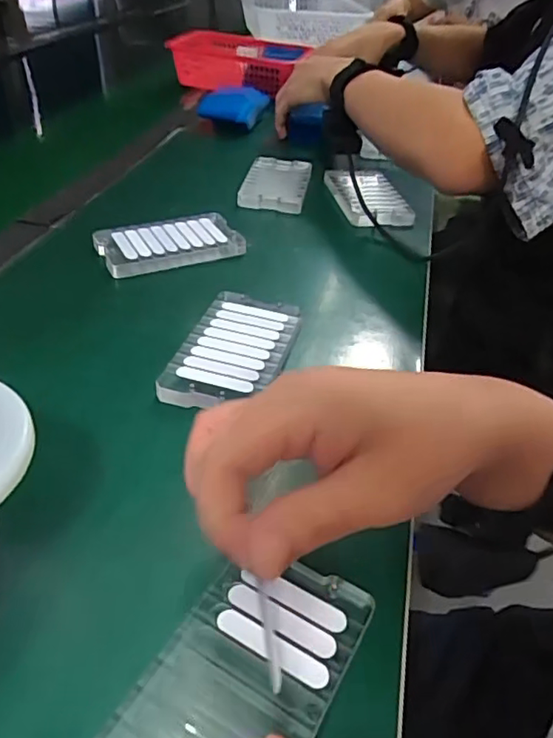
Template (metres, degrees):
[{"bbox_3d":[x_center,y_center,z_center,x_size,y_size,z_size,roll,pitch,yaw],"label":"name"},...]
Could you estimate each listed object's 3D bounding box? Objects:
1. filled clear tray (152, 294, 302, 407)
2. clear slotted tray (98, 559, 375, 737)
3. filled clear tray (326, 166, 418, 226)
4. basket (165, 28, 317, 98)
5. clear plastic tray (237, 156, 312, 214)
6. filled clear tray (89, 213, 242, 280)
[{"bbox_3d":[-0.028,-0.011,0.393,0.068,0.018,0.117,13,40,11],"label":"filled clear tray"},{"bbox_3d":[-0.014,0.126,0.226,0.066,0.015,0.119,22,43,21],"label":"clear slotted tray"},{"bbox_3d":[0.100,-0.192,0.626,0.067,0.019,0.131,-4,40,-10],"label":"filled clear tray"},{"bbox_3d":[-0.060,-0.524,0.981,0.216,0.069,0.189,11,40,8],"label":"basket"},{"bbox_3d":[0.002,-0.207,0.634,0.067,0.020,0.118,9,39,6],"label":"clear plastic tray"},{"bbox_3d":[-0.096,-0.113,0.512,0.120,0.018,0.067,-17,43,-24],"label":"filled clear tray"}]

